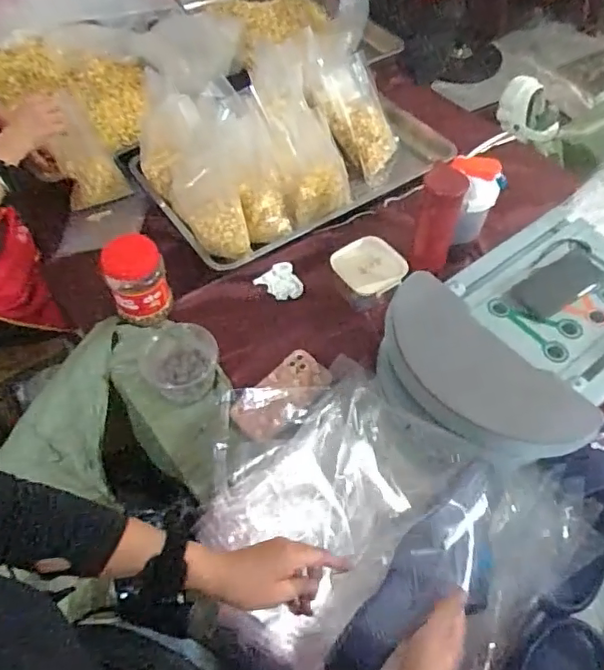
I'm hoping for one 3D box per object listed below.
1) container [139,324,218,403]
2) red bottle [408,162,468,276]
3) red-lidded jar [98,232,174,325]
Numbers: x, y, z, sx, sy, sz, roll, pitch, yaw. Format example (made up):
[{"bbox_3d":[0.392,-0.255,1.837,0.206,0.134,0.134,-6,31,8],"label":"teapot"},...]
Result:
[{"bbox_3d":[-0.193,0.043,0.868,0.122,0.059,0.115,-4,54,-3],"label":"container"},{"bbox_3d":[0.220,-0.184,0.910,0.064,0.181,0.061,5,54,3],"label":"red bottle"},{"bbox_3d":[-0.272,-0.090,0.934,0.092,0.140,0.102,-14,56,-10],"label":"red-lidded jar"}]

